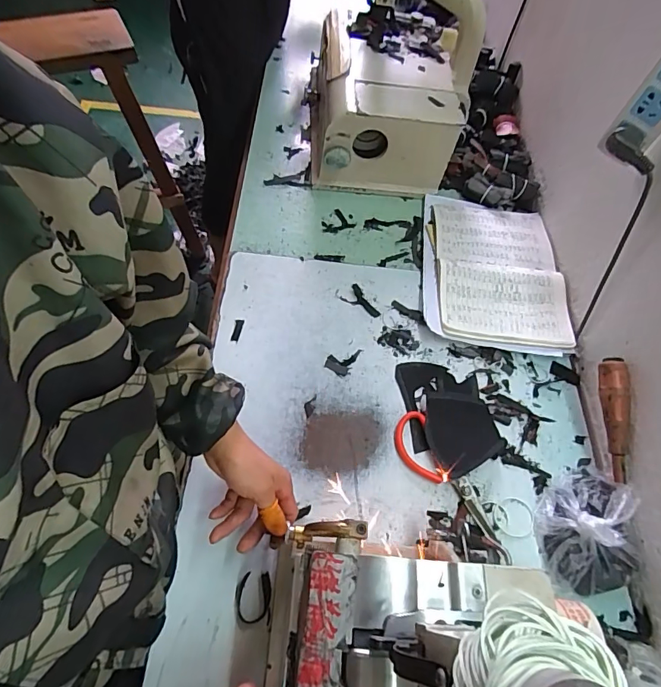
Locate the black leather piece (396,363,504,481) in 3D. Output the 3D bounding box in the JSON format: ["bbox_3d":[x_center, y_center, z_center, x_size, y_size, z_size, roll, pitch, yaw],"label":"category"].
[{"bbox_3d":[0.161,0.093,0.597,0.108,0.017,0.163,-8,61,-10],"label":"black leather piece"}]

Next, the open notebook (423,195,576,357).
[{"bbox_3d":[0.268,-0.127,0.729,0.223,0.025,0.298,8,60,-1],"label":"open notebook"}]

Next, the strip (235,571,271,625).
[{"bbox_3d":[-0.084,0.274,0.477,0.037,0.010,0.048,2,60,-2],"label":"strip"}]

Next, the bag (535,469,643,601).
[{"bbox_3d":[0.306,0.209,0.514,0.100,0.080,0.146,17,60,4],"label":"bag"}]

